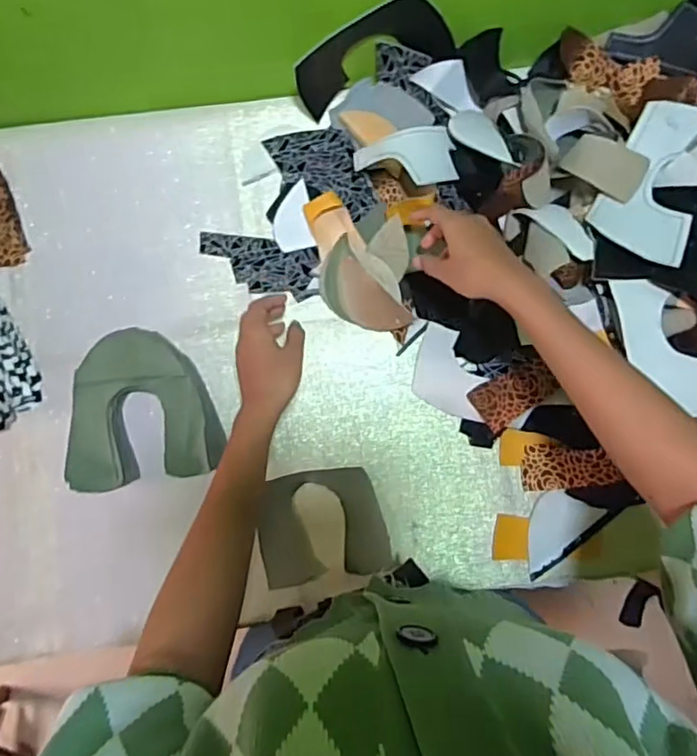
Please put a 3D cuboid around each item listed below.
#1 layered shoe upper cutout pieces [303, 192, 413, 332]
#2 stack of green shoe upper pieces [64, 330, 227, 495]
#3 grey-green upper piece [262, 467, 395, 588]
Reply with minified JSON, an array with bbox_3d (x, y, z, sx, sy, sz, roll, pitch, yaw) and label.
[{"bbox_3d":[0.016,-0.129,0.674,0.099,0.031,0.154,-11,84,-3],"label":"layered shoe upper cutout pieces"},{"bbox_3d":[-0.229,0.033,0.658,0.163,0.050,0.166,-10,84,-3],"label":"stack of green shoe upper pieces"},{"bbox_3d":[-0.028,0.164,0.667,0.139,0.004,0.118,-8,87,-3],"label":"grey-green upper piece"}]

